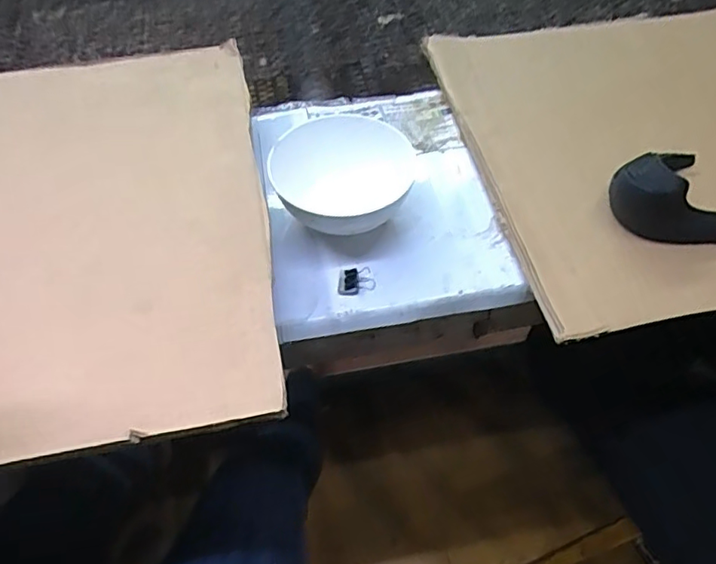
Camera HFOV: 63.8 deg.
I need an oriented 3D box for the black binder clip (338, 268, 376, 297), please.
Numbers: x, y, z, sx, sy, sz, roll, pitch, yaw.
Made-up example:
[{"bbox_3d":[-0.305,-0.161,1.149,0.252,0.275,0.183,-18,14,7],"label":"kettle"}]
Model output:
[{"bbox_3d":[-0.001,-0.001,0.471,0.029,0.009,0.021,-6,54,-2],"label":"black binder clip"}]

